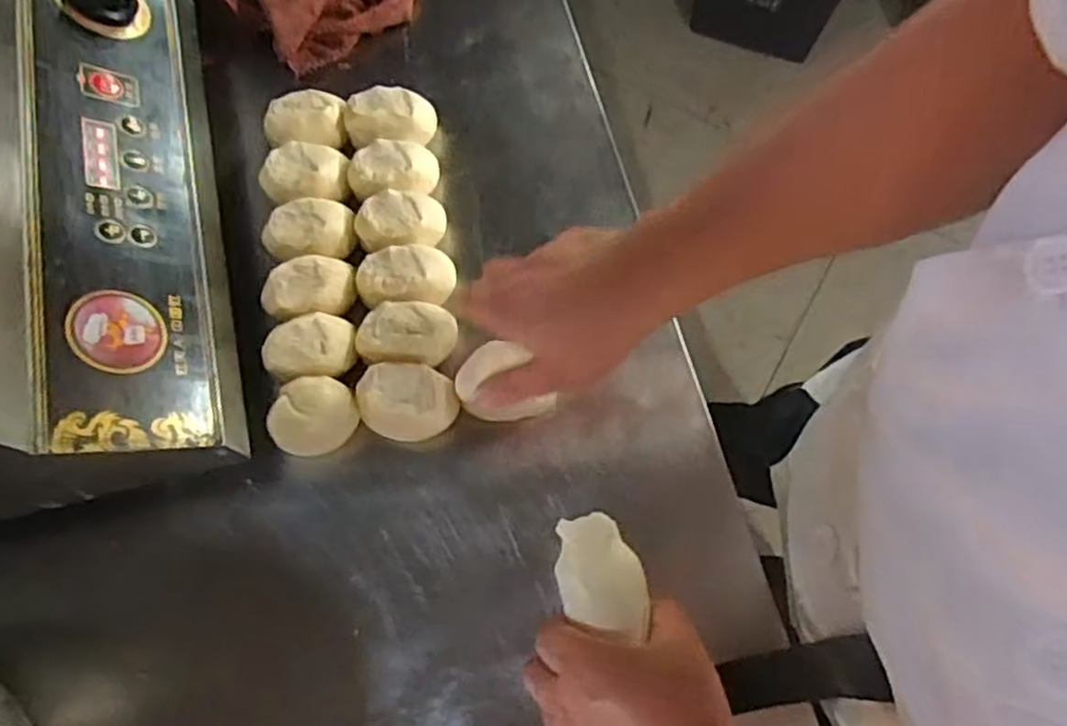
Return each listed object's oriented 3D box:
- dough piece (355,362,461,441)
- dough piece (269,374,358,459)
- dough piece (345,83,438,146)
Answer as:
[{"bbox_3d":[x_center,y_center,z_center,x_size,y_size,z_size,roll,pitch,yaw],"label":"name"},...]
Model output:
[{"bbox_3d":[-0.089,0.028,0.528,0.072,0.044,0.053,3,72,0],"label":"dough piece"},{"bbox_3d":[-0.153,0.041,0.523,0.056,0.050,0.053,0,72,-1],"label":"dough piece"},{"bbox_3d":[-0.115,-0.195,0.601,0.073,0.048,0.053,-7,72,-3],"label":"dough piece"}]

